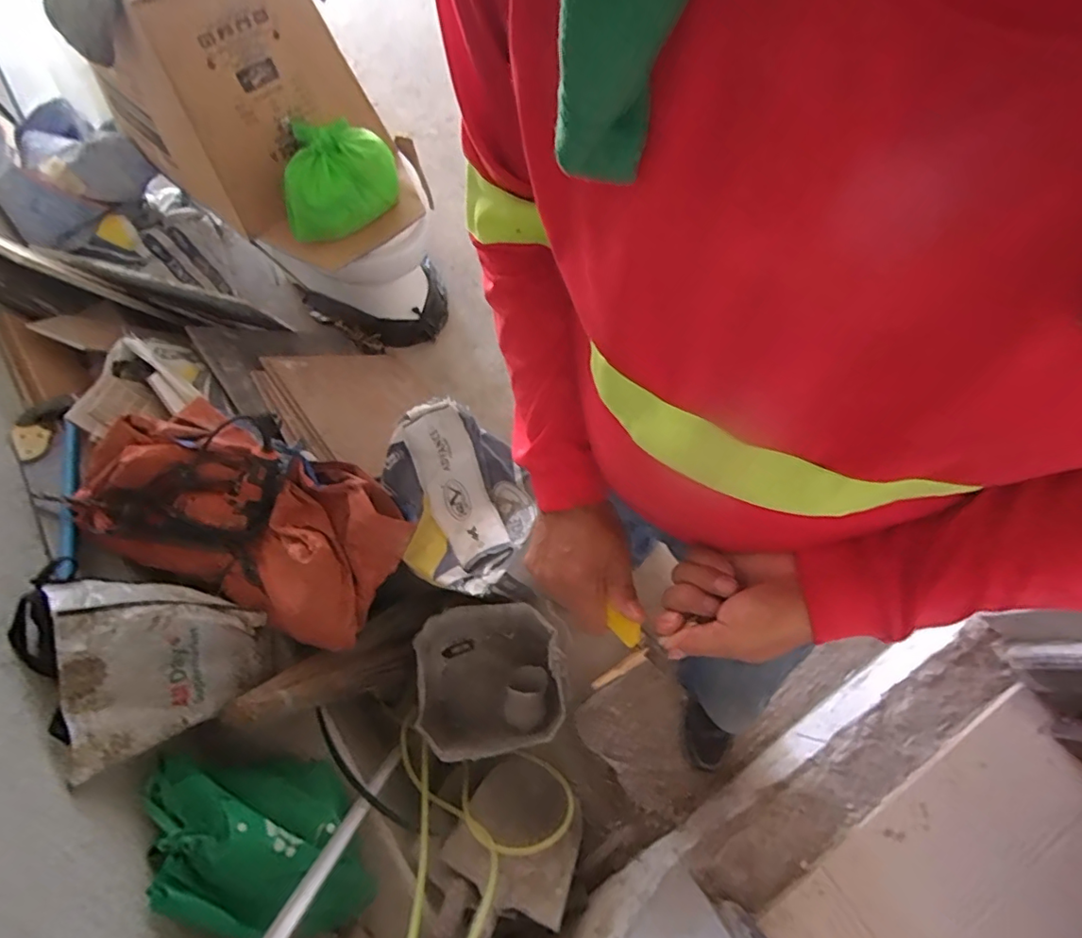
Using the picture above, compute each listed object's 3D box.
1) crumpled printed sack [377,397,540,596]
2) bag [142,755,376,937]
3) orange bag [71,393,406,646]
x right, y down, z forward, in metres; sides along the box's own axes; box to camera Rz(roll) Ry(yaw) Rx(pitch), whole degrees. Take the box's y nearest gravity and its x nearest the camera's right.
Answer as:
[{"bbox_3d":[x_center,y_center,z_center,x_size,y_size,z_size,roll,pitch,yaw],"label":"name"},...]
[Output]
[{"bbox_3d":[-0.156,0.062,1.081,0.281,0.142,0.376,-20,71,-6],"label":"crumpled printed sack"},{"bbox_3d":[-0.471,0.596,0.861,0.289,0.258,0.202,8,70,4],"label":"bag"},{"bbox_3d":[-0.576,0.083,1.022,0.583,0.196,0.325,23,72,9],"label":"orange bag"}]

